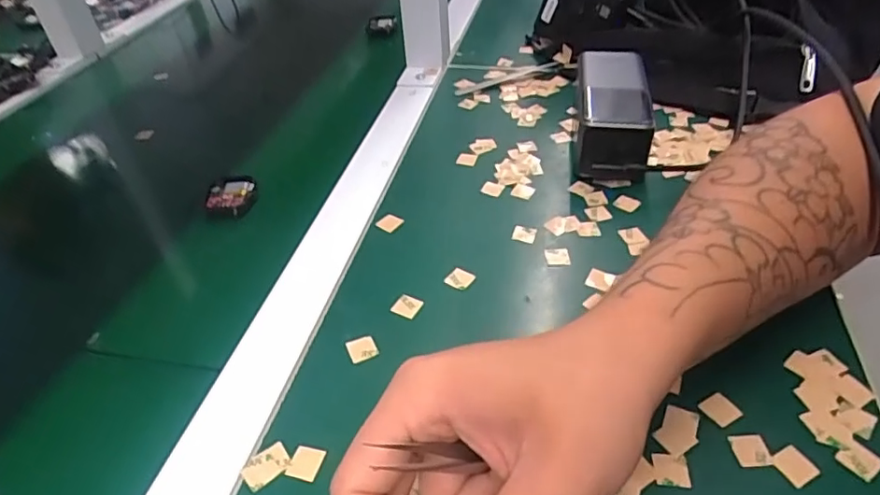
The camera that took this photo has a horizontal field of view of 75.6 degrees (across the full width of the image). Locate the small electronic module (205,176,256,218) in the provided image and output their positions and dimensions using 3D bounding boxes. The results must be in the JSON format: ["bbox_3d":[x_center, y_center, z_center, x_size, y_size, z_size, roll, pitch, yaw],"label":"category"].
[{"bbox_3d":[-0.162,-0.040,0.443,0.039,0.008,0.043,-20,43,-17],"label":"small electronic module"}]

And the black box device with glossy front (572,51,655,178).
[{"bbox_3d":[0.138,-0.108,0.458,0.055,0.052,0.141,4,42,10],"label":"black box device with glossy front"}]

